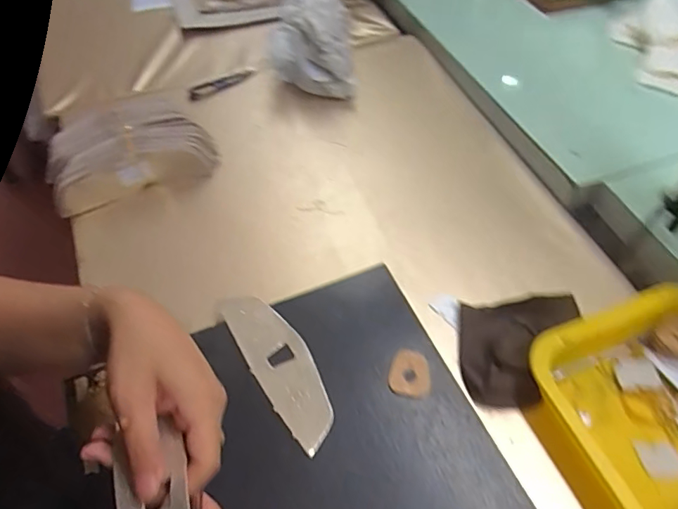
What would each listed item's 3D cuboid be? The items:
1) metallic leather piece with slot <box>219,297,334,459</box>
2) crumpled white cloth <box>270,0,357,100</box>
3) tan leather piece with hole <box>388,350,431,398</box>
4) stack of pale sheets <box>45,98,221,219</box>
[{"bbox_3d":[-0.051,0.093,0.436,0.050,0.004,0.154,-29,60,-20],"label":"metallic leather piece with slot"},{"bbox_3d":[-0.038,-0.307,0.695,0.105,0.101,0.187,-2,54,-3],"label":"crumpled white cloth"},{"bbox_3d":[0.062,0.102,0.431,0.035,0.004,0.040,15,60,4],"label":"tan leather piece with hole"},{"bbox_3d":[-0.250,-0.125,0.595,0.181,0.069,0.134,-24,58,-19],"label":"stack of pale sheets"}]

